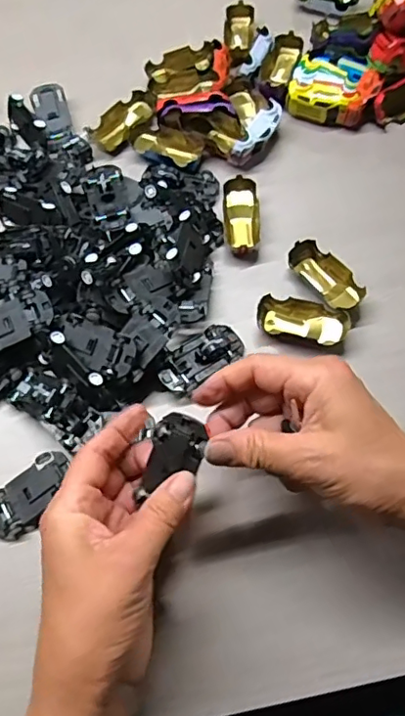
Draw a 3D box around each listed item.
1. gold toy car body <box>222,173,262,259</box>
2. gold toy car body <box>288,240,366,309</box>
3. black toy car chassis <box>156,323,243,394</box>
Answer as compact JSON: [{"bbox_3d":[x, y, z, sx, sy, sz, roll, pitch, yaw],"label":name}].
[{"bbox_3d":[0.033,-0.112,0.436,0.027,0.021,0.061,-5,67,1],"label":"gold toy car body"},{"bbox_3d":[0.093,-0.062,0.411,0.026,0.014,0.061,-39,71,-13],"label":"gold toy car body"},{"bbox_3d":[-0.001,0.000,0.390,0.064,0.015,0.030,-38,71,-13],"label":"black toy car chassis"}]

